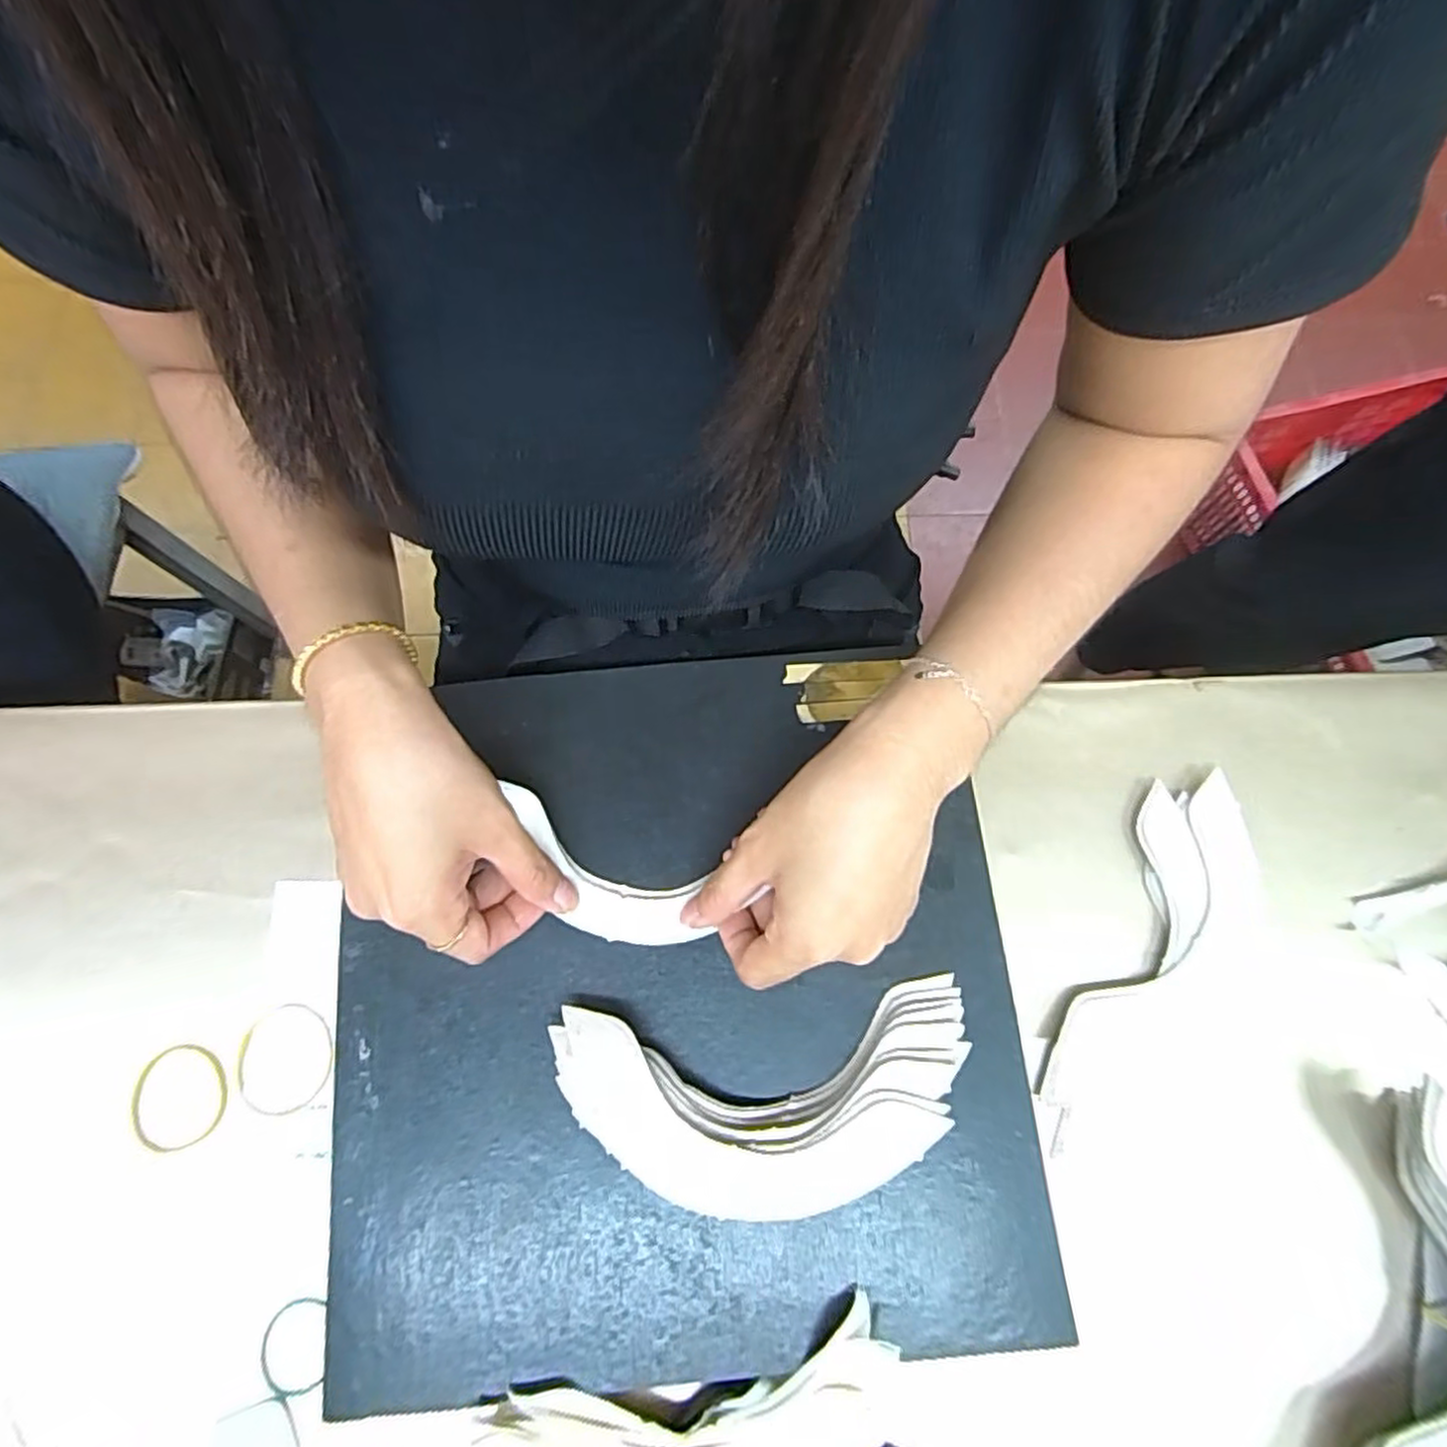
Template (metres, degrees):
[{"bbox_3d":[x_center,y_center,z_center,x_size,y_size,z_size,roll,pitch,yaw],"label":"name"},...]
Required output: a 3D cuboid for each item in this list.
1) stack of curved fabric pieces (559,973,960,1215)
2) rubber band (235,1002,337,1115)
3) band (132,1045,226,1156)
[{"bbox_3d":[0.019,0.159,0.300,0.173,0.021,0.081,-4,73,-1],"label":"stack of curved fabric pieces"},{"bbox_3d":[-0.207,0.159,0.335,0.045,0.005,0.047,0,75,0],"label":"rubber band"},{"bbox_3d":[-0.254,0.174,0.330,0.043,0.004,0.045,0,73,0],"label":"band"}]

